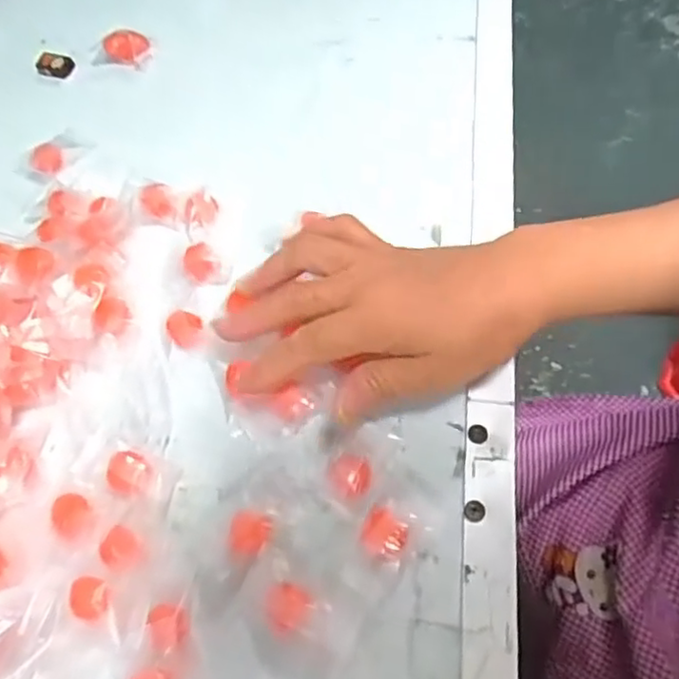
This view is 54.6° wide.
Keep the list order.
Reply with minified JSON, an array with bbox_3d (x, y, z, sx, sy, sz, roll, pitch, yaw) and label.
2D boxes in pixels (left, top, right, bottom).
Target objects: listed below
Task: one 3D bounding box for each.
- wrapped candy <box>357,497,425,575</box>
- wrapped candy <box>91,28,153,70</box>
[{"bbox_3d":[0.023,0.090,0.310,0.027,0.011,0.030,32,67,20],"label":"wrapped candy"},{"bbox_3d":[-0.162,-0.220,0.495,0.043,0.018,0.023,7,61,8],"label":"wrapped candy"}]

